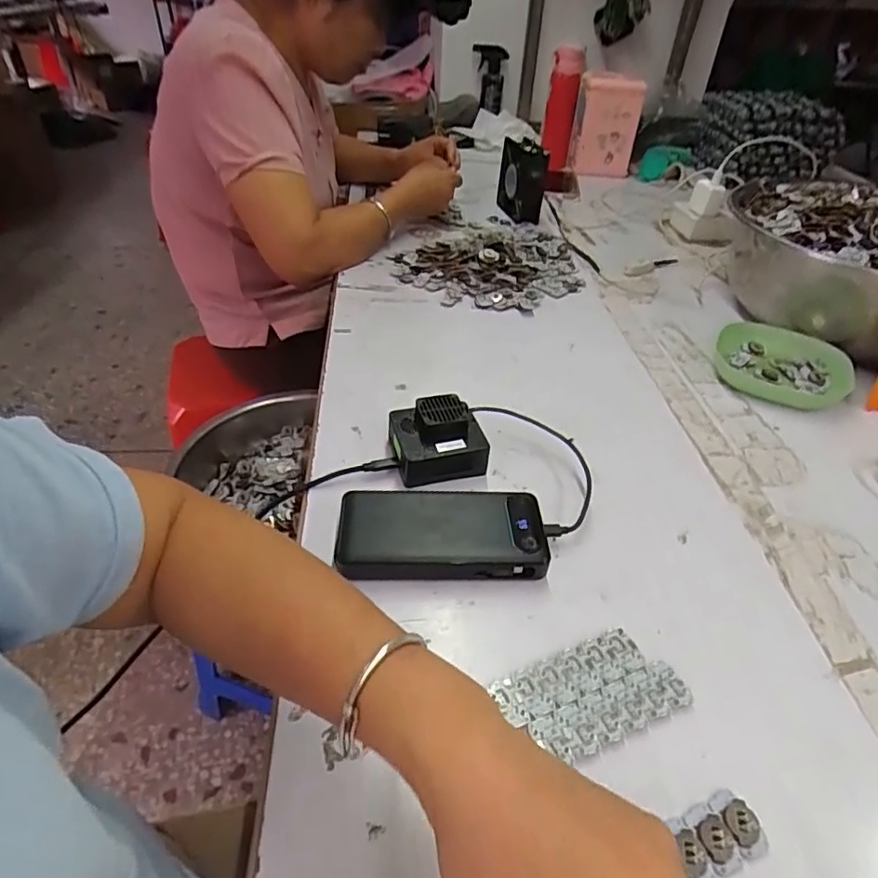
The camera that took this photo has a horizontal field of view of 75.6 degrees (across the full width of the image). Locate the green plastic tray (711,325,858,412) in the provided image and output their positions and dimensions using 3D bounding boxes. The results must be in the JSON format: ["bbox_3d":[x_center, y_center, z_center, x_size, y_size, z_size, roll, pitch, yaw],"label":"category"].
[{"bbox_3d":[0.404,-0.089,0.669,0.139,0.033,0.116,21,42,19],"label":"green plastic tray"}]

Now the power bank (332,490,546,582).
[{"bbox_3d":[0.002,0.073,0.436,0.155,0.029,0.072,0,40,-5],"label":"power bank"}]

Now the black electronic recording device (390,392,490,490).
[{"bbox_3d":[0.000,0.000,0.509,0.080,0.048,0.068,-7,41,-13],"label":"black electronic recording device"}]

